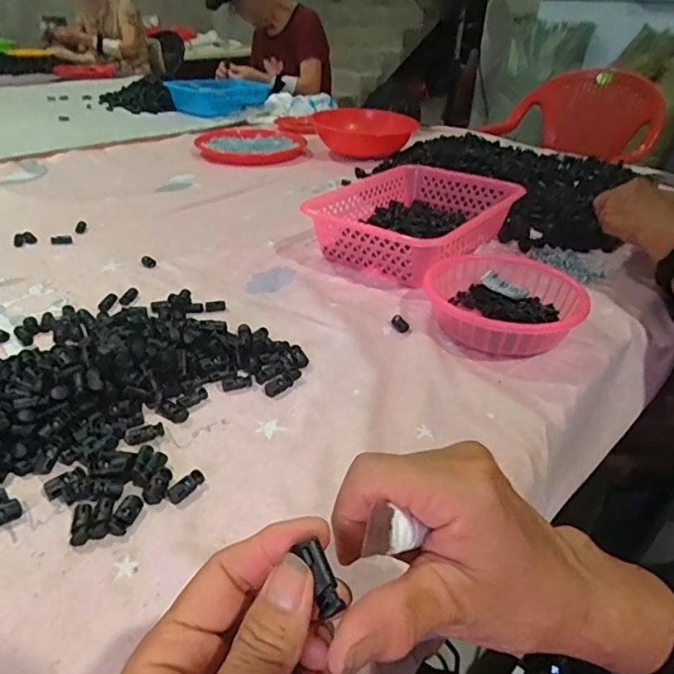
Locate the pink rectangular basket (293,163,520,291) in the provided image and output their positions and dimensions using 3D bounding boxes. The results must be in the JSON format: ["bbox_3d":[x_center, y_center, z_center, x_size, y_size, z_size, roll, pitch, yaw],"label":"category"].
[{"bbox_3d":[0.117,-0.167,0.760,0.218,0.087,0.292,26,40,32],"label":"pink rectangular basket"}]

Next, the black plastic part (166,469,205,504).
[{"bbox_3d":[-0.111,0.110,0.384,0.011,0.008,0.030,25,39,30],"label":"black plastic part"}]

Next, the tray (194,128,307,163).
[{"bbox_3d":[-0.201,-0.451,1.219,0.229,0.030,0.229,1,33,-1],"label":"tray"}]

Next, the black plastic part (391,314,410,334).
[{"bbox_3d":[0.071,-0.015,0.585,0.014,0.010,0.027,-15,39,-24],"label":"black plastic part"}]

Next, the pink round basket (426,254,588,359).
[{"bbox_3d":[0.180,-0.040,0.586,0.166,0.049,0.174,1,33,-1],"label":"pink round basket"}]

